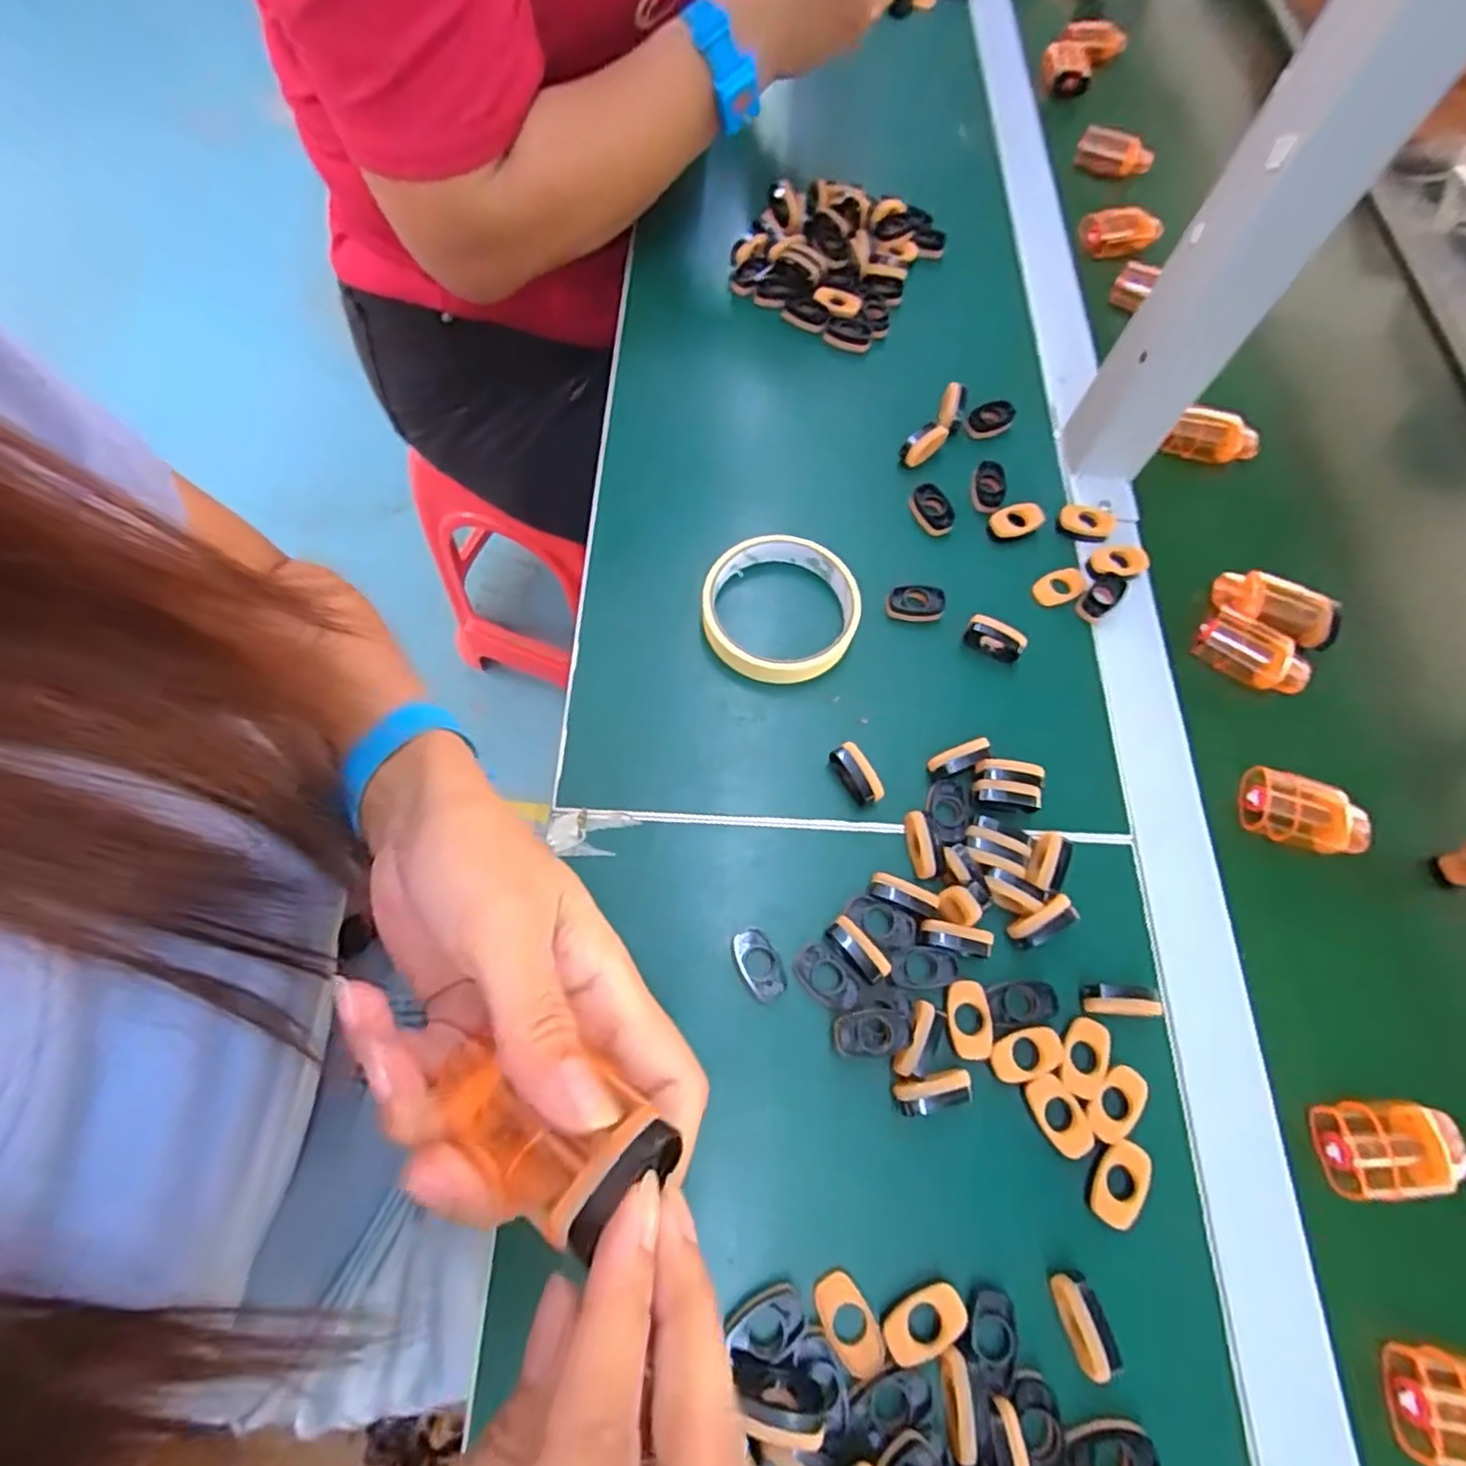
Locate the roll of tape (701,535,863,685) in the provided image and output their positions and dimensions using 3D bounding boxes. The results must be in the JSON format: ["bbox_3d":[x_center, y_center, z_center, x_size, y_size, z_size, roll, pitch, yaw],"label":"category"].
[{"bbox_3d":[0.026,-0.070,0.388,0.085,0.025,0.084,1,68,-3],"label":"roll of tape"}]

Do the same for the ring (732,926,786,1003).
[{"bbox_3d":[0.012,0.107,0.321,0.018,0.009,0.033,-26,71,-13],"label":"ring"}]

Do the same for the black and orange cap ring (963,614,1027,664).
[{"bbox_3d":[0.148,-0.054,0.392,0.033,0.018,0.011,29,69,9],"label":"black and orange cap ring"}]

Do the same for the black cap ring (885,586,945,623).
[{"bbox_3d":[0.104,-0.074,0.396,0.032,0.008,0.017,7,68,0],"label":"black cap ring"}]

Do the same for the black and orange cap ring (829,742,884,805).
[{"bbox_3d":[0.063,0.022,0.354,0.014,0.017,0.031,-29,72,-14],"label":"black and orange cap ring"}]

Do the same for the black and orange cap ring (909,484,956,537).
[{"bbox_3d":[0.121,-0.138,0.426,0.018,0.013,0.034,-18,70,-10],"label":"black and orange cap ring"}]

